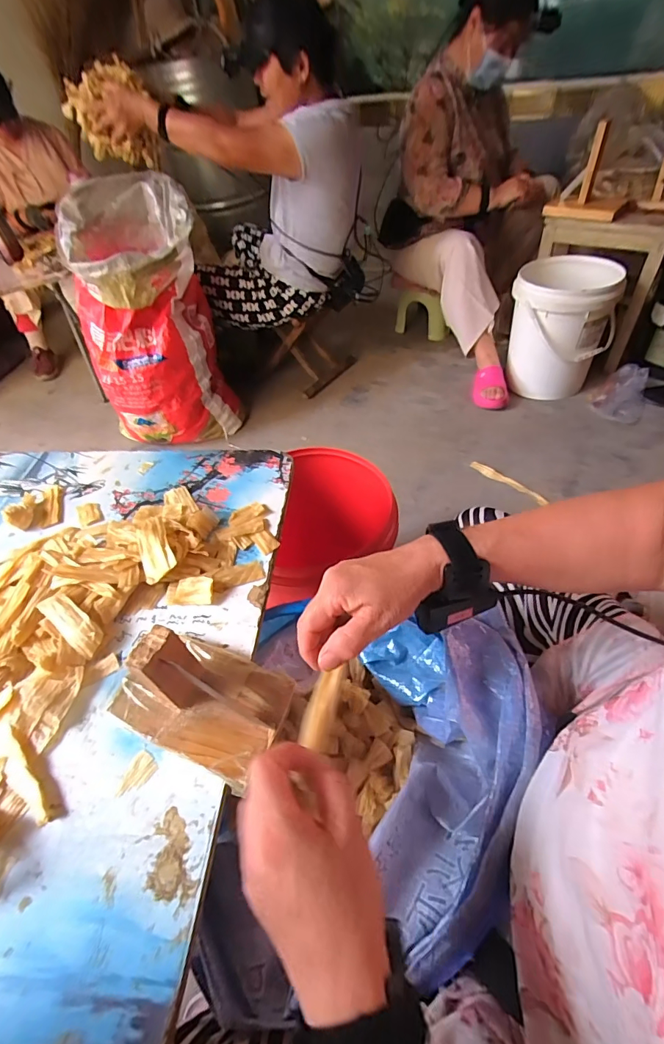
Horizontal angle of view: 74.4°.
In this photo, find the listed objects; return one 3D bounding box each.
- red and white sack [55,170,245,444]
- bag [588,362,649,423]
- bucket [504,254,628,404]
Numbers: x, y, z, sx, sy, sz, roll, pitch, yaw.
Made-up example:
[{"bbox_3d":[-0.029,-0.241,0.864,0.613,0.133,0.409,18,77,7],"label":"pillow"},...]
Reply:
[{"bbox_3d":[-0.520,-0.557,1.266,0.374,0.618,0.274,-23,49,-13],"label":"red and white sack"},{"bbox_3d":[0.904,-0.405,1.374,0.155,0.086,0.204,24,55,26],"label":"bag"},{"bbox_3d":[0.735,-0.613,1.416,0.294,0.361,0.305,24,55,26],"label":"bucket"}]

